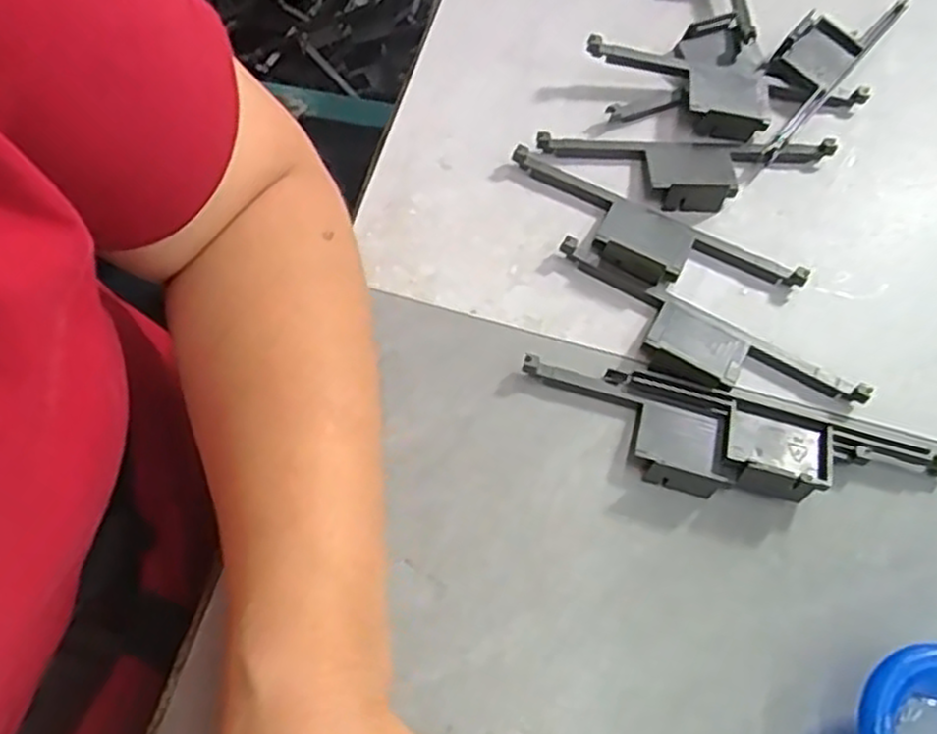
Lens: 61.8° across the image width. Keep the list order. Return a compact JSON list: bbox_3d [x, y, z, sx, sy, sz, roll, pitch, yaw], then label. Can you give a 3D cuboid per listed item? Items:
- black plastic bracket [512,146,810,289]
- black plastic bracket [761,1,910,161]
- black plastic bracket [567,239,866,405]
[{"bbox_3d":[0.078,-0.057,0.347,0.136,0.013,0.038,27,68,8],"label":"black plastic bracket"},{"bbox_3d":[0.174,-0.154,0.389,0.034,0.015,0.129,40,70,13],"label":"black plastic bracket"},{"bbox_3d":[0.095,-0.008,0.327,0.138,0.012,0.037,29,68,9],"label":"black plastic bracket"}]

